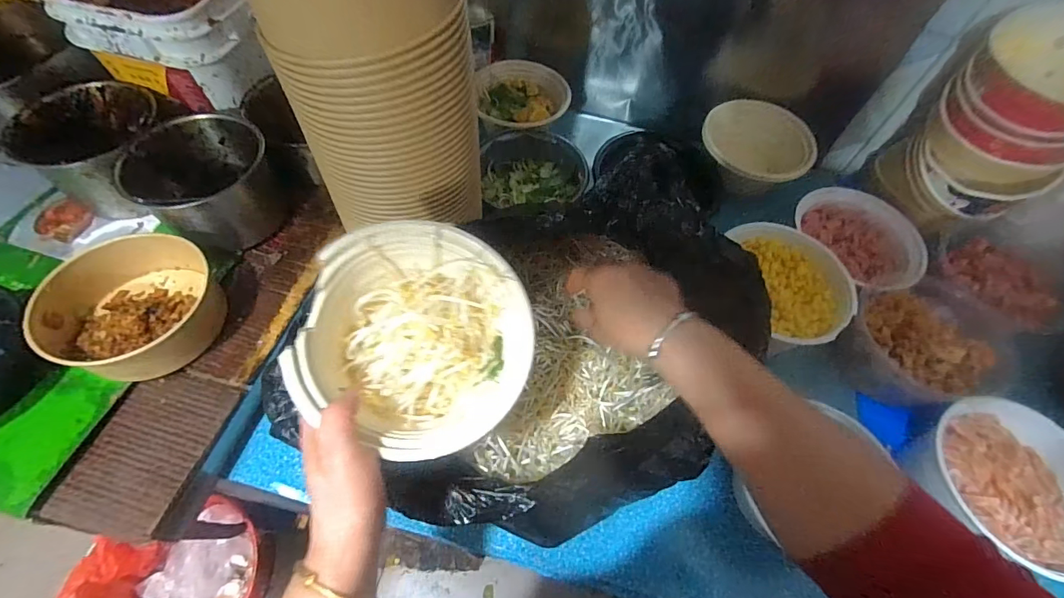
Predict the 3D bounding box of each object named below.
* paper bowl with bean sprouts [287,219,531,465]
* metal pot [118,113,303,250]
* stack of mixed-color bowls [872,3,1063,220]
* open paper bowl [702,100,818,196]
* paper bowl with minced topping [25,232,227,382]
[{"bbox_3d":[-0.076,0.034,0.349,0.173,0.072,0.173,4,69,-11],"label":"paper bowl with bean sprouts"},{"bbox_3d":[-0.396,-0.143,0.563,0.139,0.105,0.139,2,59,-3],"label":"metal pot"},{"bbox_3d":[0.579,-0.214,0.567,0.146,0.198,0.159,-37,68,-22],"label":"stack of mixed-color bowls"},{"bbox_3d":[0.352,-0.237,0.729,0.162,0.094,0.159,2,59,-3],"label":"open paper bowl"},{"bbox_3d":[-0.442,0.001,0.499,0.173,0.061,0.158,2,59,-3],"label":"paper bowl with minced topping"}]

